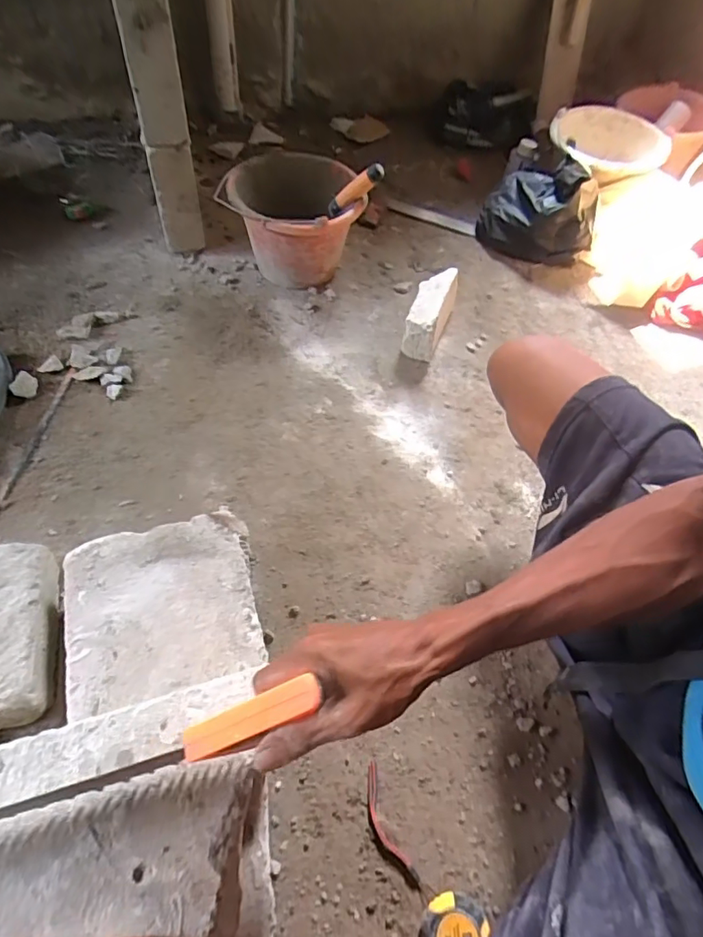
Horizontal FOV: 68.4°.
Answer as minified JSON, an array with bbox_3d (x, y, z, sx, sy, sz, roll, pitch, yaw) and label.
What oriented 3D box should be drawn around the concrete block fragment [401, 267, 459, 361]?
[{"bbox_3d":[0.144,-0.282,0.951,0.064,0.081,0.188,19,56,7],"label":"concrete block fragment"}]

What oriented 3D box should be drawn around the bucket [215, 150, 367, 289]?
[{"bbox_3d":[-0.097,-0.461,0.982,0.233,0.167,0.233,3,56,-4],"label":"bucket"}]

